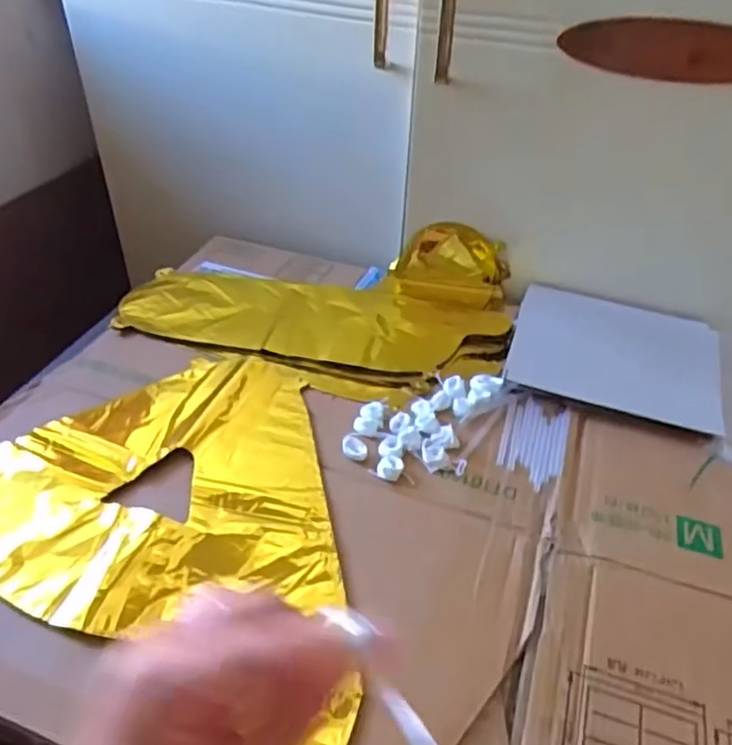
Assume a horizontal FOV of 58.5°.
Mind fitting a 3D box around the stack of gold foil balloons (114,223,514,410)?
[{"bbox_3d":[-0.044,-0.088,0.709,0.400,0.073,0.257,17,42,16],"label":"stack of gold foil balloons"}]

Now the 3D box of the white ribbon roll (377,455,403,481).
[{"bbox_3d":[0.020,0.077,0.535,0.020,0.008,0.021,1,41,-1],"label":"white ribbon roll"}]

